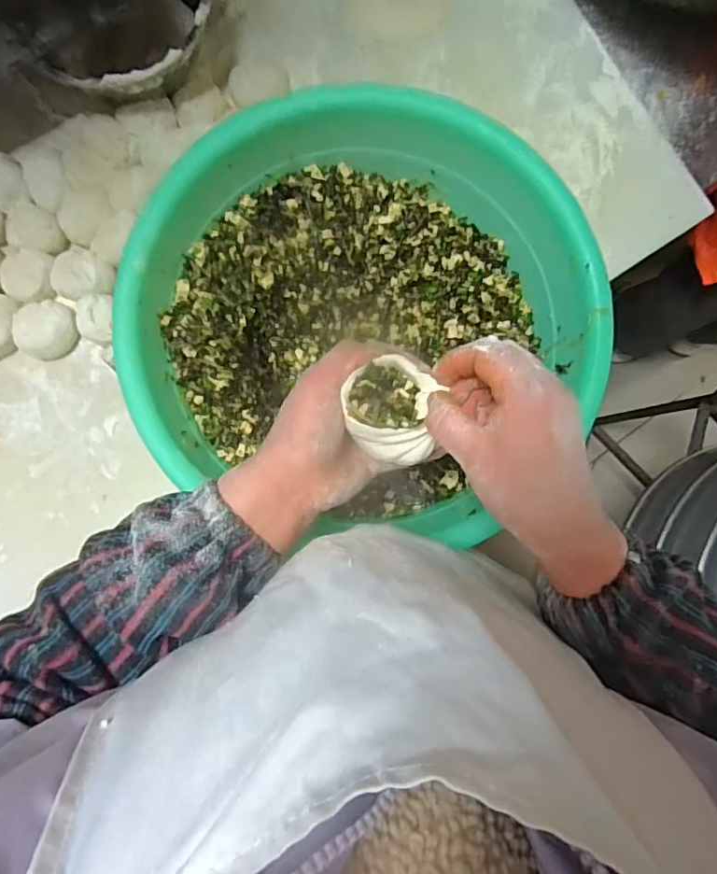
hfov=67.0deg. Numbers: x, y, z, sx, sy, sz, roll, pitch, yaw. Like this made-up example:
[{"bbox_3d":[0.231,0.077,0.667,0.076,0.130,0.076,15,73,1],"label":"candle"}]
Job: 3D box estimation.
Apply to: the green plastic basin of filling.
[{"bbox_3d":[-0.005,-0.095,0.483,0.351,0.155,0.332,0,87,-4],"label":"green plastic basin of filling"}]

